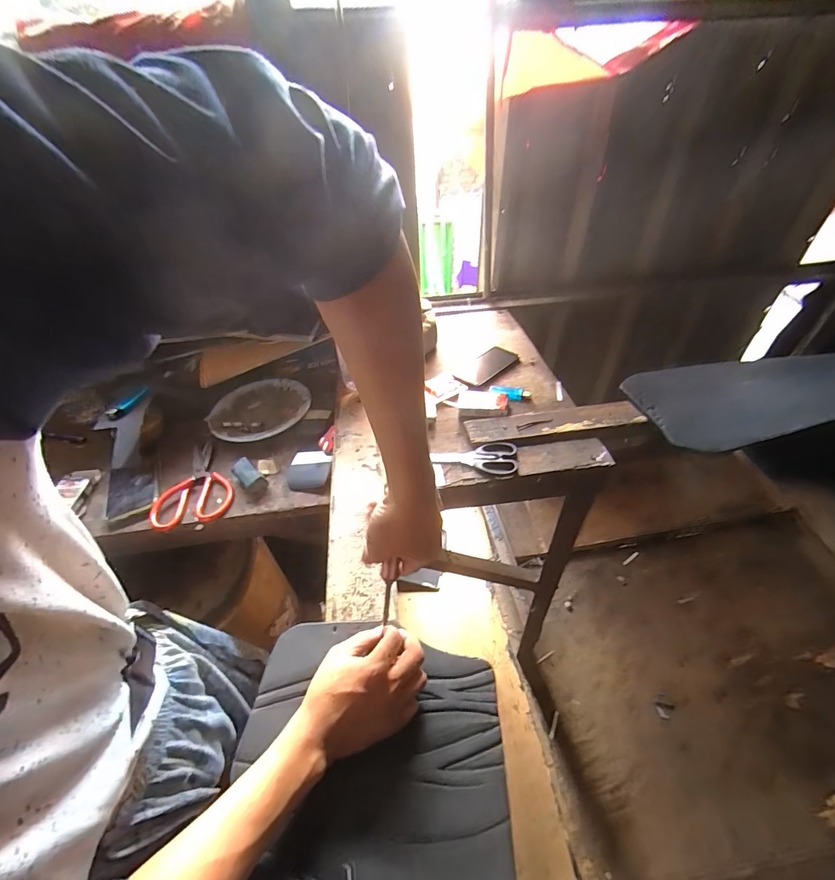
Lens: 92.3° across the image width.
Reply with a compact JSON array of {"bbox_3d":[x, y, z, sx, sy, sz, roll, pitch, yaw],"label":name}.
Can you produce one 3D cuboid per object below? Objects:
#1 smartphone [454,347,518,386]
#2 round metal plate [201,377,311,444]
[{"bbox_3d":[0.155,-0.170,0.908,0.078,0.013,0.137,34,57,31],"label":"smartphone"},{"bbox_3d":[-0.320,-0.063,0.819,0.192,0.029,0.192,-2,46,2],"label":"round metal plate"}]

